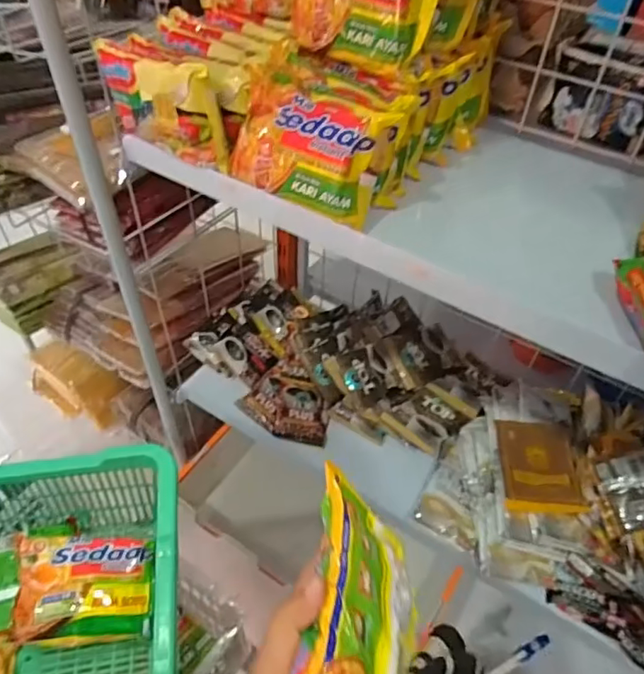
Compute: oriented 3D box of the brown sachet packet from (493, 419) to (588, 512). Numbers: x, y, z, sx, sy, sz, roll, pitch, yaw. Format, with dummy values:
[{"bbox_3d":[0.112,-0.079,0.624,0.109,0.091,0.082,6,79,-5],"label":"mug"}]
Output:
[{"bbox_3d":[0.268,0.157,0.677,0.093,0.012,0.123,6,47,3],"label":"brown sachet packet"}]

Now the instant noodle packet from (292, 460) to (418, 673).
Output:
[{"bbox_3d":[0.026,0.159,0.323,0.022,0.090,0.147,-30,28,31],"label":"instant noodle packet"}]

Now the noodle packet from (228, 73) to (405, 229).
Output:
[{"bbox_3d":[-0.014,-0.160,0.463,0.131,0.092,0.025,28,16,23],"label":"noodle packet"}]

